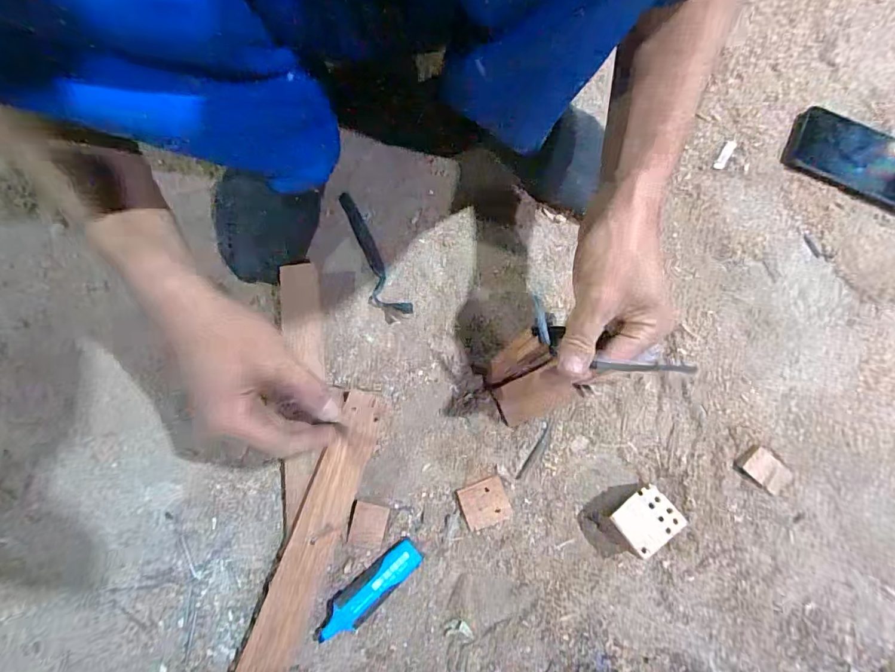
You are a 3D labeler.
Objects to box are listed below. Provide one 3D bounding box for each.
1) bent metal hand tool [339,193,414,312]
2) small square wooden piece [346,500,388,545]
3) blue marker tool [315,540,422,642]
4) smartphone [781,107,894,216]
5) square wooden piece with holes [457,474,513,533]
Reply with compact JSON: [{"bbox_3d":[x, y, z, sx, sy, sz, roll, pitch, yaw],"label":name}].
[{"bbox_3d":[-0.082,-0.079,0.450,0.033,0.008,0.145,-29,78,-6],"label":"bent metal hand tool"},{"bbox_3d":[-0.067,0.158,0.382,0.029,0.007,0.033,10,77,4],"label":"small square wooden piece"},{"bbox_3d":[-0.065,0.205,0.365,0.099,0.016,0.028,-38,79,-7],"label":"blue marker tool"},{"bbox_3d":[0.439,-0.174,0.470,0.169,0.009,0.089,26,79,7],"label":"smartphone"},{"bbox_3d":[0.031,0.142,0.386,0.038,0.006,0.035,-21,77,-4],"label":"square wooden piece with holes"}]

